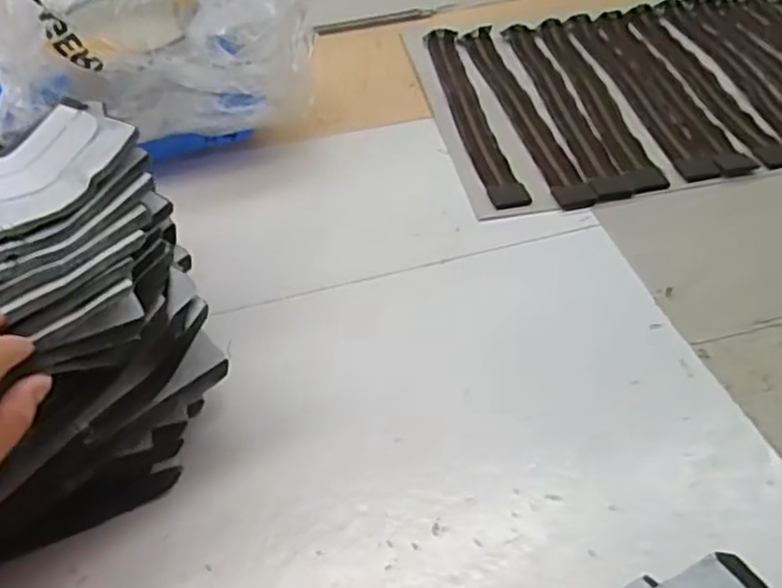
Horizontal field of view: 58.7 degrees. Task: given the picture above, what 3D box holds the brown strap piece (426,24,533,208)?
[{"bbox_3d":[0.080,-0.193,0.713,0.035,0.011,0.314,-8,46,-4],"label":"brown strap piece"}]

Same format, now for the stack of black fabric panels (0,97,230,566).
[{"bbox_3d":[-0.262,0.032,0.422,0.290,0.152,0.237,-32,52,-25],"label":"stack of black fabric panels"}]

